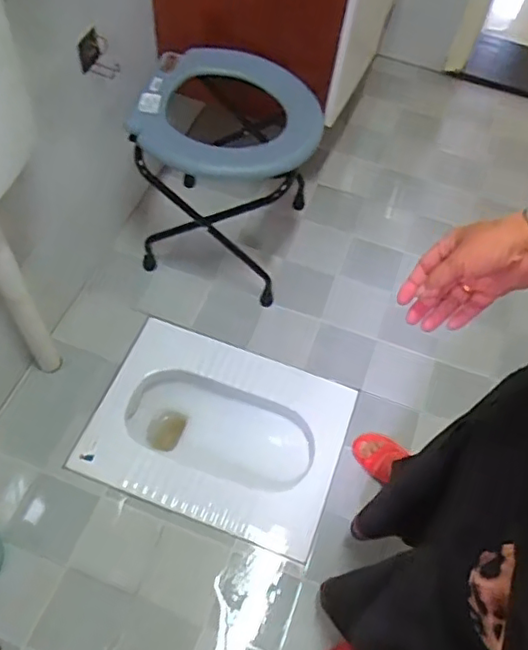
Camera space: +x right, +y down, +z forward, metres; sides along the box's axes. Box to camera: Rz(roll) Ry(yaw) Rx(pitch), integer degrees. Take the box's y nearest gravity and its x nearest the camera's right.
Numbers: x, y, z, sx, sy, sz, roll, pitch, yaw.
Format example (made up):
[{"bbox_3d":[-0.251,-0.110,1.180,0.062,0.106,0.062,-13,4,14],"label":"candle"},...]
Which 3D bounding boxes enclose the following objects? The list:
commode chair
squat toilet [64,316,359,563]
[{"bbox_3d":[-0.083,-0.404,1.458,0.367,0.437,0.414,14,64,9],"label":"commode chair"},{"bbox_3d":[-0.108,0.271,1.446,0.576,0.201,0.428,18,64,10],"label":"squat toilet"}]

